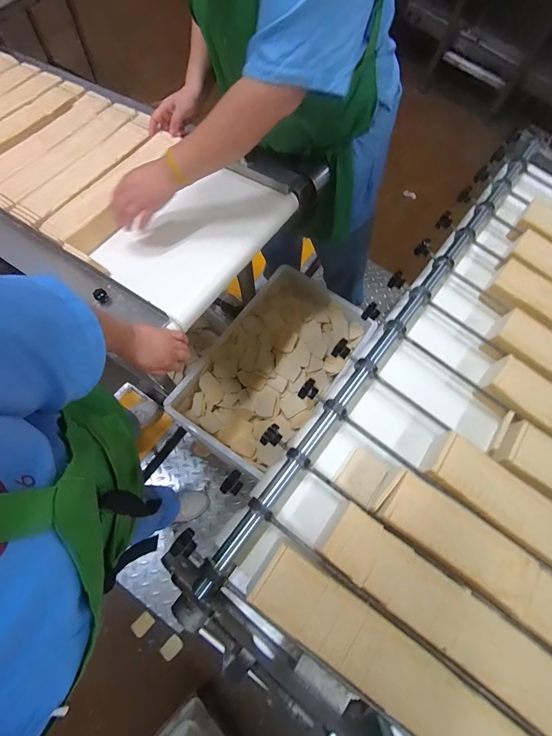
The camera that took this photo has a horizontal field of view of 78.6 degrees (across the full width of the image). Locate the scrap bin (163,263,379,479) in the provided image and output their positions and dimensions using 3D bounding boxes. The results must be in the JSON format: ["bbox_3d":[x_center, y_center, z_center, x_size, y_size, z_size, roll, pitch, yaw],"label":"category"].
[{"bbox_3d":[0.013,-0.006,1.122,0.388,0.160,0.660,38,71,8],"label":"scrap bin"}]

